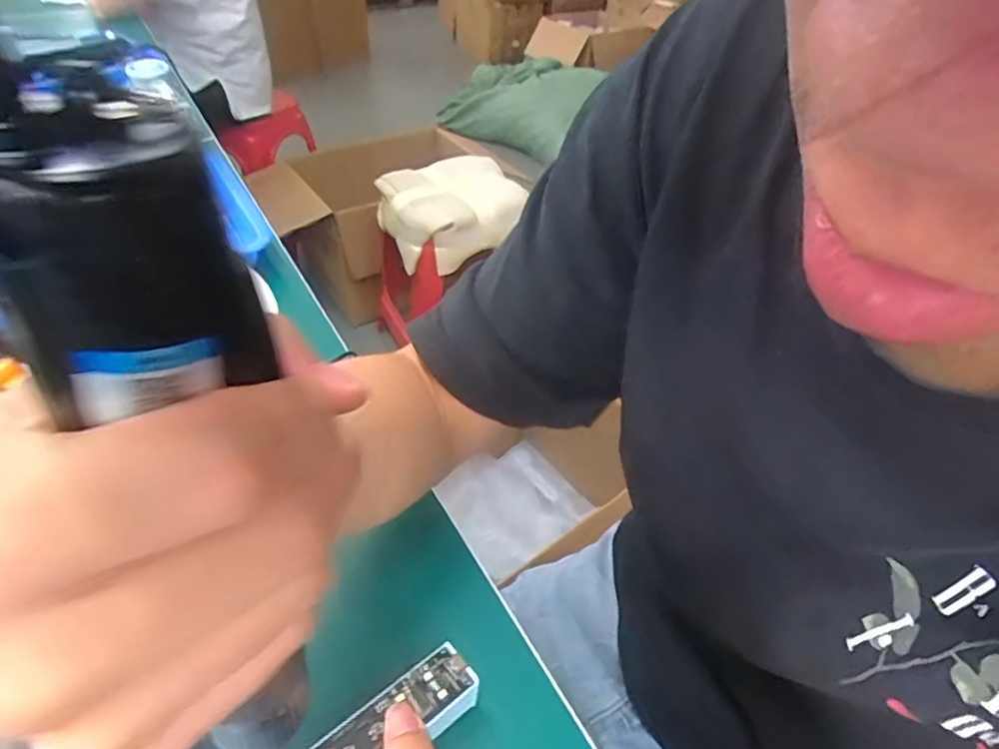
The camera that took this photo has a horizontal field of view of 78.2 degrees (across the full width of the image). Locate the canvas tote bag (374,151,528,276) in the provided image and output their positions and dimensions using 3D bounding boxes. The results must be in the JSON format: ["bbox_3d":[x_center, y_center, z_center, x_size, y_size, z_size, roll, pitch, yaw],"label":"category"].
[{"bbox_3d":[-0.104,-0.381,1.411,0.331,0.124,0.264,-12,44,-17],"label":"canvas tote bag"}]

